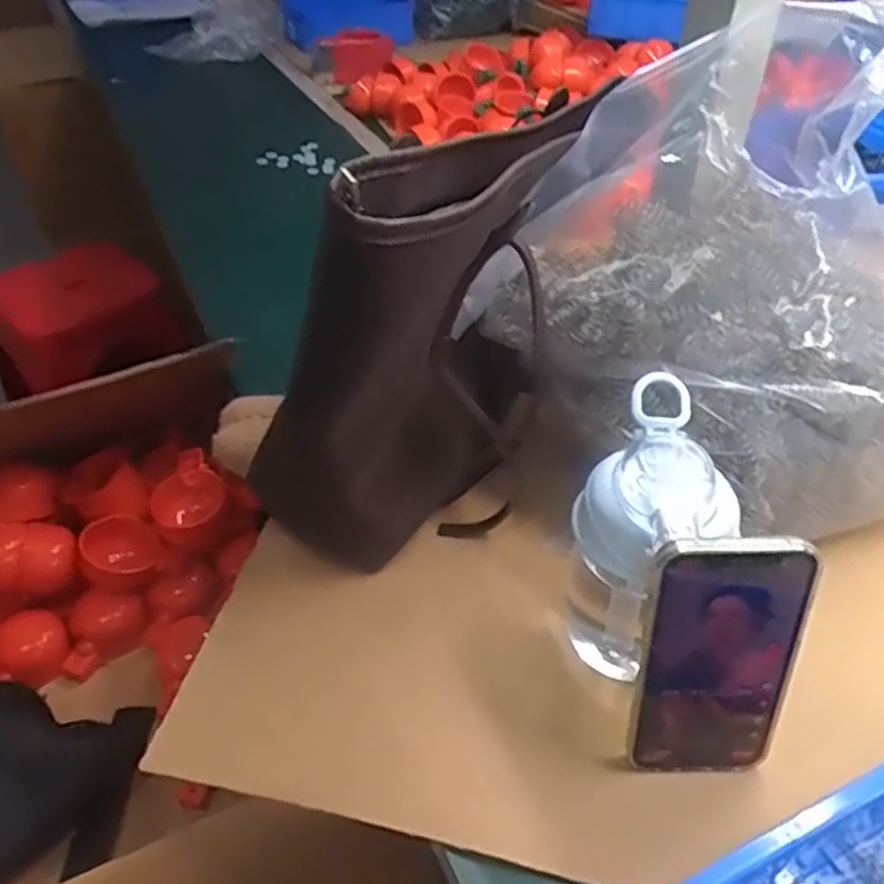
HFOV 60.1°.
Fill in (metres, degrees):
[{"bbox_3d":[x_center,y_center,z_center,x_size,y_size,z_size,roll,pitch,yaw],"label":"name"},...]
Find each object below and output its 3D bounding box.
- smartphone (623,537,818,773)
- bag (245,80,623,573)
[{"bbox_3d":[0.135,0.109,0.375,0.072,0.147,0.009,-1,30,0],"label":"smartphone"},{"bbox_3d":[0.007,-0.057,0.466,0.091,0.256,0.205,23,47,24],"label":"bag"}]

